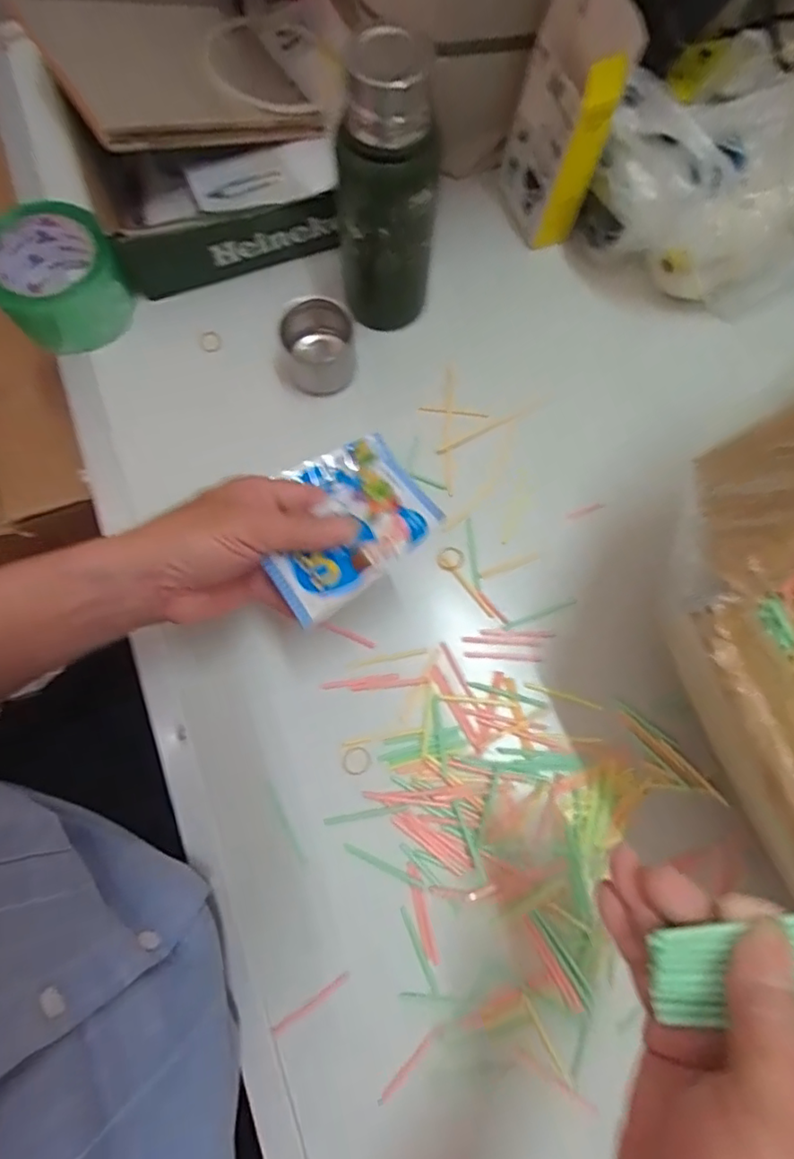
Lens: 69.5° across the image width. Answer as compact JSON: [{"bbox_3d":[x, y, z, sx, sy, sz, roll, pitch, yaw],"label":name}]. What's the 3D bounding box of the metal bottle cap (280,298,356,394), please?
[{"bbox_3d":[-0.065,-0.187,0.468,0.061,0.047,0.063,0,76,-1],"label":"metal bottle cap"}]

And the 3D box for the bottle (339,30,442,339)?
[{"bbox_3d":[-0.009,-0.281,0.428,0.073,0.191,0.085,-5,76,-2],"label":"bottle"}]

